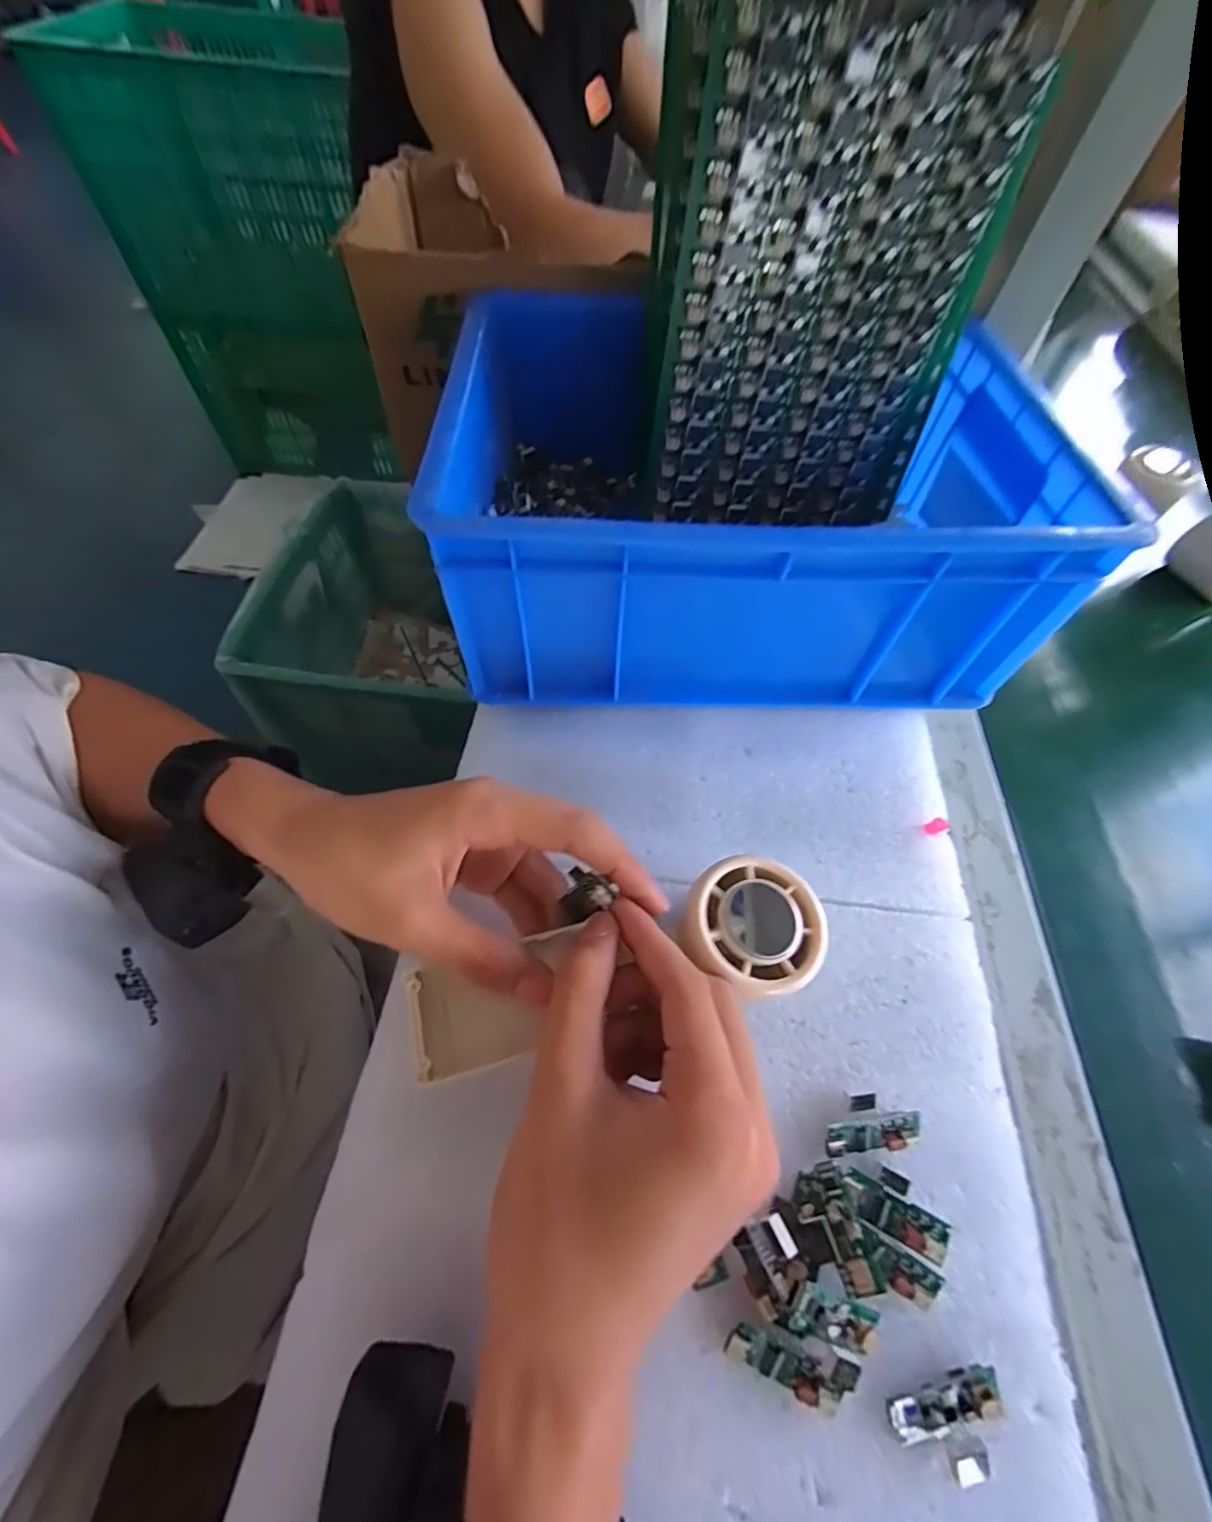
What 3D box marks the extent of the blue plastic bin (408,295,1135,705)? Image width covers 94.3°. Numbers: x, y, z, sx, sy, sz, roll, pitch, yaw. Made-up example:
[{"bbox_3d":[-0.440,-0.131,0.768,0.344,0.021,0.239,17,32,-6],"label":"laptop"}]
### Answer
[{"bbox_3d":[0.077,-0.166,0.355,0.323,0.123,0.247,2,58,-3],"label":"blue plastic bin"}]

